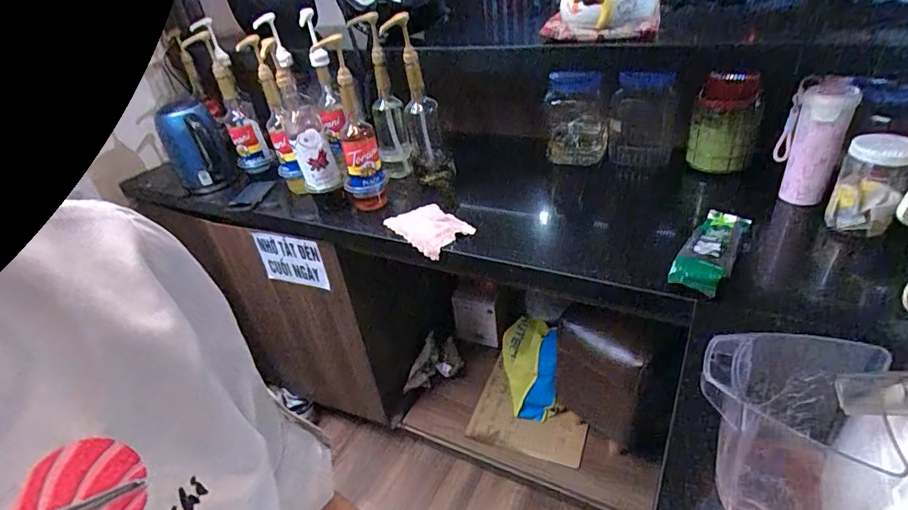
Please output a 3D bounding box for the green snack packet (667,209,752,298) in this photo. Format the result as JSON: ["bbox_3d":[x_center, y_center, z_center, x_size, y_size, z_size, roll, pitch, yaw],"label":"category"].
[{"bbox_3d":[0.440,-0.015,0.813,0.082,0.039,0.228,17,41,32],"label":"green snack packet"}]

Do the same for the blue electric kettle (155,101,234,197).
[{"bbox_3d":[-0.661,-0.271,1.226,0.132,0.211,0.119,-23,36,-21],"label":"blue electric kettle"}]

